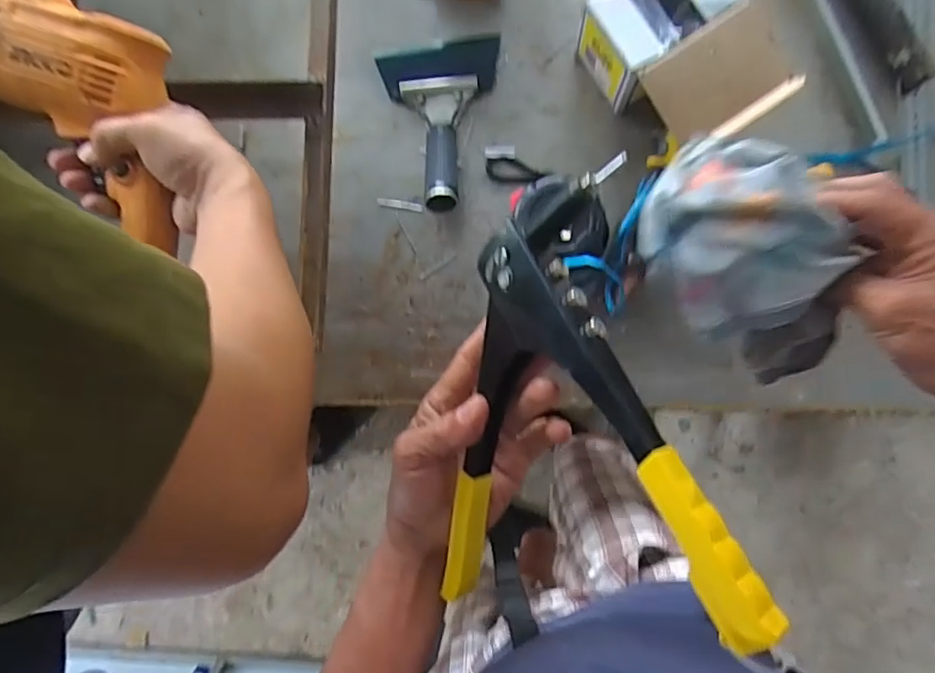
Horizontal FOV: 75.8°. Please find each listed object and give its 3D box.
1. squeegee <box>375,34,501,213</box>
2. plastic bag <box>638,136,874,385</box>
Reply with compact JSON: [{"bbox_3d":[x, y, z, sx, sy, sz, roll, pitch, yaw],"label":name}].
[{"bbox_3d":[-0.026,-0.201,0.559,0.110,0.026,0.190,-1,68,4],"label":"squeegee"},{"bbox_3d":[0.176,-0.051,0.357,0.107,0.067,0.149,-39,86,3],"label":"plastic bag"}]

